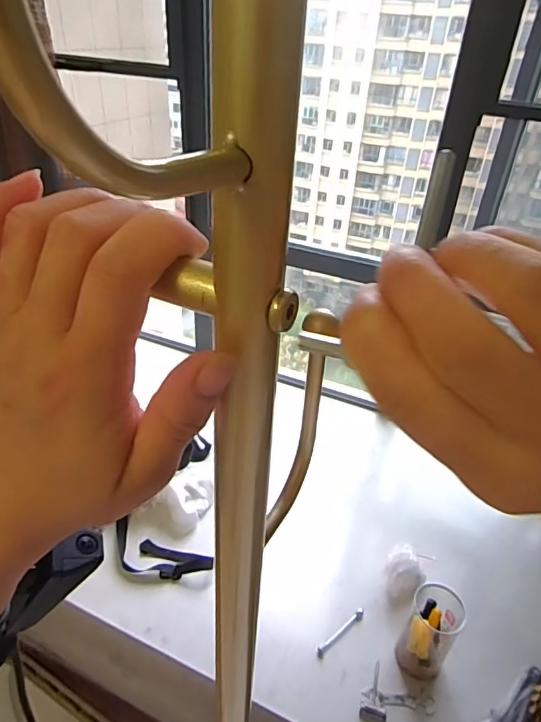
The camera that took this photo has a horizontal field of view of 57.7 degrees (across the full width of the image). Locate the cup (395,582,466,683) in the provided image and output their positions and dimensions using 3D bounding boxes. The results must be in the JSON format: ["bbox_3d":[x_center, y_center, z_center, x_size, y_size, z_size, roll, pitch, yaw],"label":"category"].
[{"bbox_3d":[0.285,0.492,0.885,0.085,0.173,0.091,3,35,-2],"label":"cup"}]

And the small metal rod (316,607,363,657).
[{"bbox_3d":[0.138,0.525,0.955,0.128,0.011,0.016,-24,44,-34],"label":"small metal rod"}]

